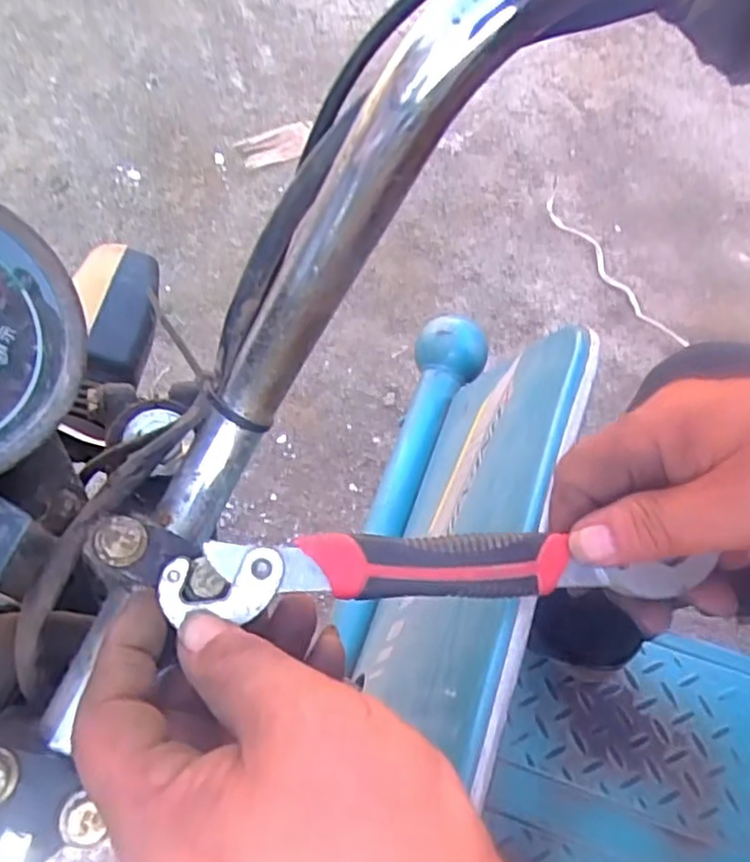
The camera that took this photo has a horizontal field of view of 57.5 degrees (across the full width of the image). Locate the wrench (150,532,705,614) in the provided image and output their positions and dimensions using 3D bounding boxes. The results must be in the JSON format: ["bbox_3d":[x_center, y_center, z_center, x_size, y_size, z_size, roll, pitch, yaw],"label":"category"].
[{"bbox_3d":[0.027,0.049,0.245,0.191,0.011,0.025,2,64,-10],"label":"wrench"}]

